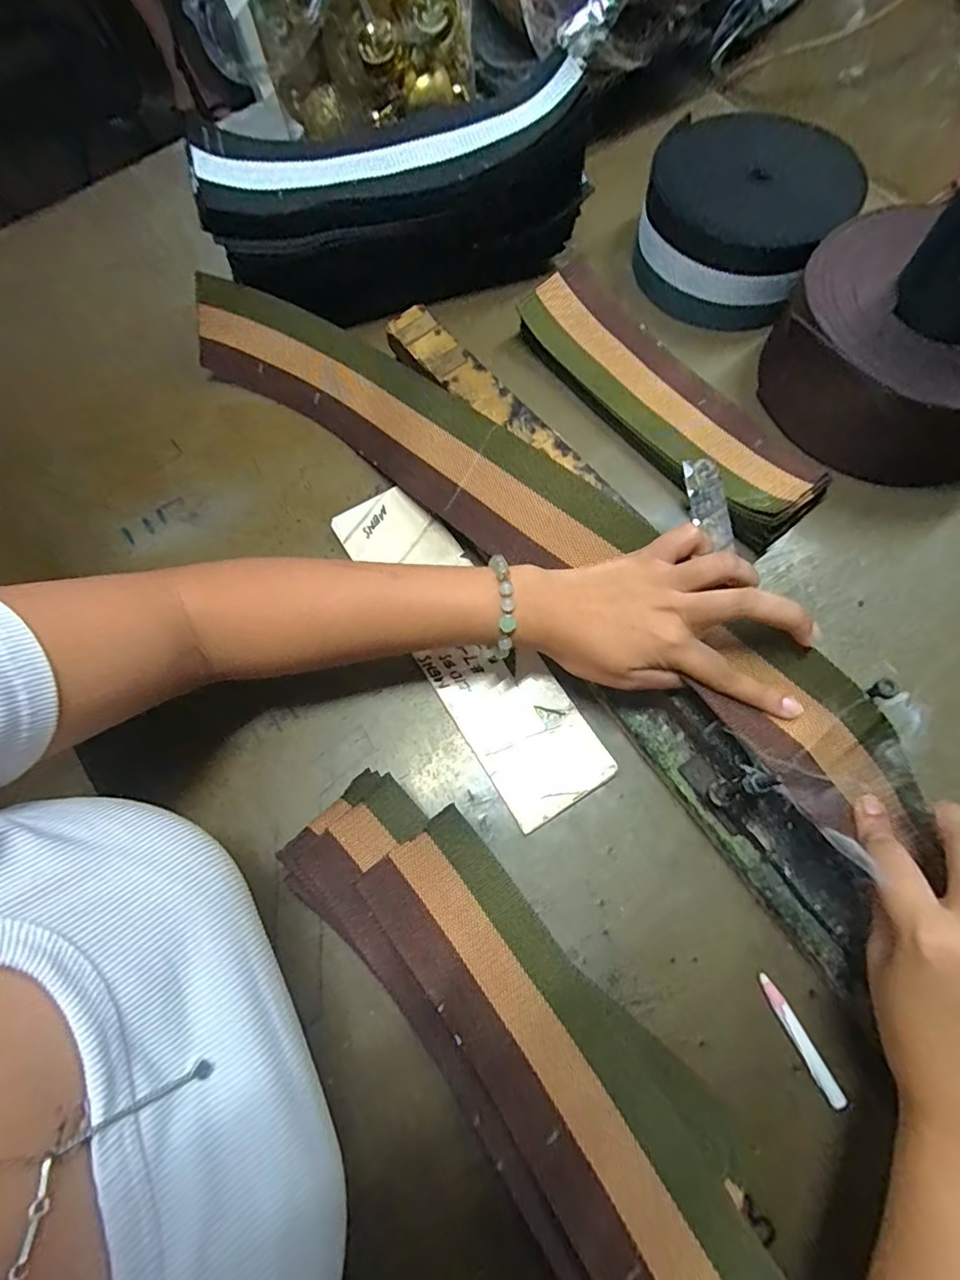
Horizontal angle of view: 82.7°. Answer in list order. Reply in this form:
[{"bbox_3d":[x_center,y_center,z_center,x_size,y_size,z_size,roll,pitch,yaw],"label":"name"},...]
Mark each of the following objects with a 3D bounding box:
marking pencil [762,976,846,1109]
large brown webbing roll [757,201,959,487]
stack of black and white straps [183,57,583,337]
[{"bbox_3d":[0.180,0.224,0.308,0.010,0.011,0.066,-26,72,-7],"label":"marking pencil"},{"bbox_3d":[0.314,-0.209,0.411,0.190,0.087,0.172,39,76,14],"label":"large brown webbing roll"},{"bbox_3d":[-0.065,-0.346,0.453,0.294,0.131,0.084,-15,71,-4],"label":"stack of black and white straps"}]

